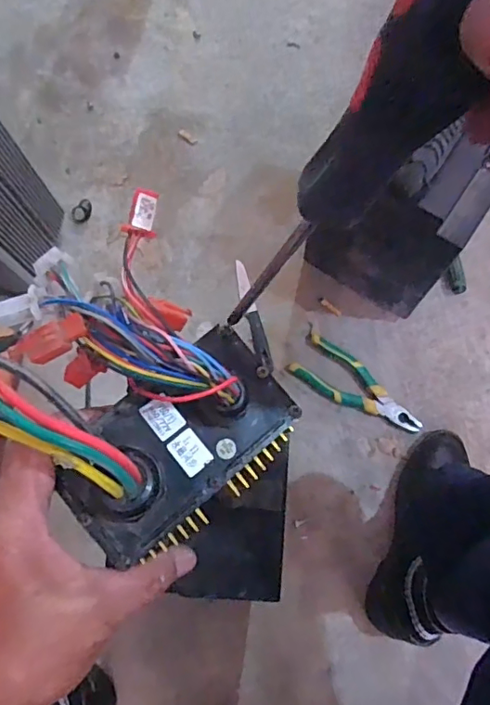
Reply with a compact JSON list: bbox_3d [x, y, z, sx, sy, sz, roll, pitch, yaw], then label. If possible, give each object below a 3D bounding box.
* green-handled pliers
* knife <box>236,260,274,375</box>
[{"bbox_3d":[0.160,0.053,0.750,0.189,0.013,0.068,36,80,7],"label":"green-handled pliers"},{"bbox_3d":[0.011,-0.055,0.786,0.021,0.018,0.175,-15,78,-3],"label":"knife"}]

